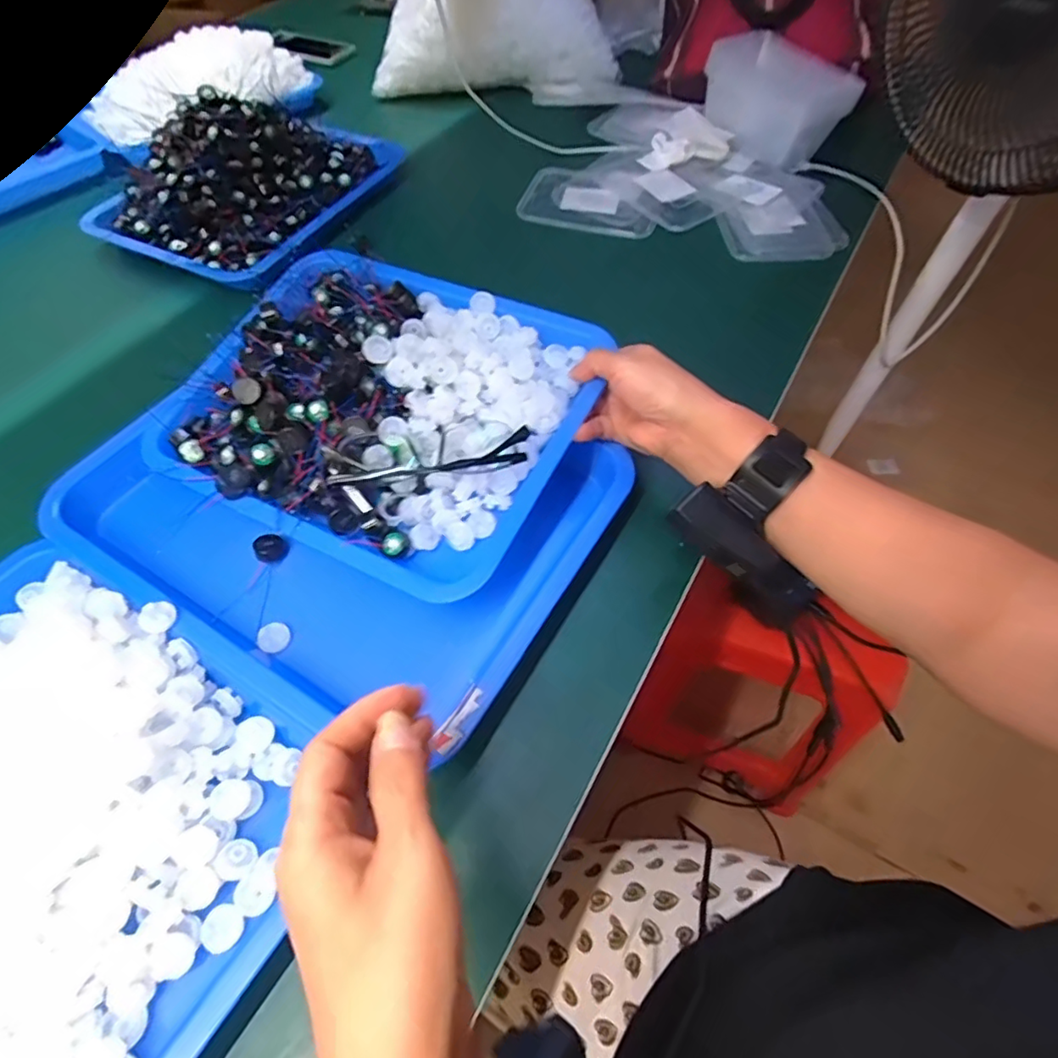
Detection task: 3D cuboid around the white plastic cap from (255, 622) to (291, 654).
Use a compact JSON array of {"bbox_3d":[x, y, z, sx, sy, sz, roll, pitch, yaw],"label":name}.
[{"bbox_3d":[-0.176,0.075,0.400,0.021,0.008,0.021,0,57,0],"label":"white plastic cap"}]

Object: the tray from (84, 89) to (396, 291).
[{"bbox_3d":[-0.331,-0.416,0.662,0.259,0.093,0.284,19,59,12],"label":"tray"}]

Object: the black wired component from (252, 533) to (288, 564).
[{"bbox_3d":[-0.192,0.015,0.431,0.022,0.013,0.020,0,57,0],"label":"black wired component"}]

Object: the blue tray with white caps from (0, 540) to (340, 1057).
[{"bbox_3d":[-0.288,0.157,0.327,0.334,0.045,0.256,27,61,16],"label":"blue tray with white caps"}]

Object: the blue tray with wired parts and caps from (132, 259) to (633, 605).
[{"bbox_3d":[-0.120,-0.109,0.452,0.311,0.058,0.258,24,72,13],"label":"blue tray with wired parts and caps"}]

